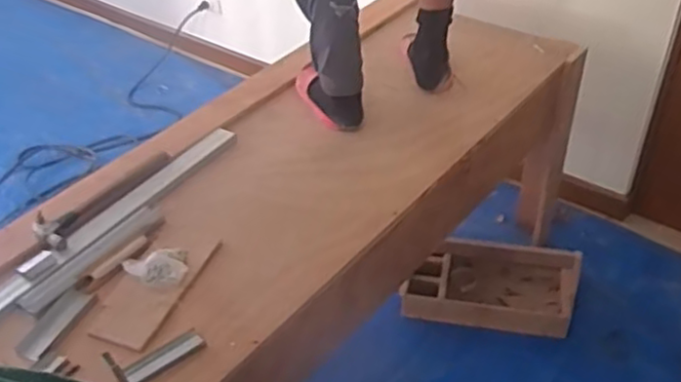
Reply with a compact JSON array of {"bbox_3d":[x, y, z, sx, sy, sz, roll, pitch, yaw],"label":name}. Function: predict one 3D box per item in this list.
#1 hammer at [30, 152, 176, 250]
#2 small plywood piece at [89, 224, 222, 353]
[{"bbox_3d":[-0.488,0.006,1.368,0.104,0.027,0.319,18,44,24],"label":"hammer"},{"bbox_3d":[-0.324,0.160,1.198,0.112,0.017,0.285,10,42,16],"label":"small plywood piece"}]

